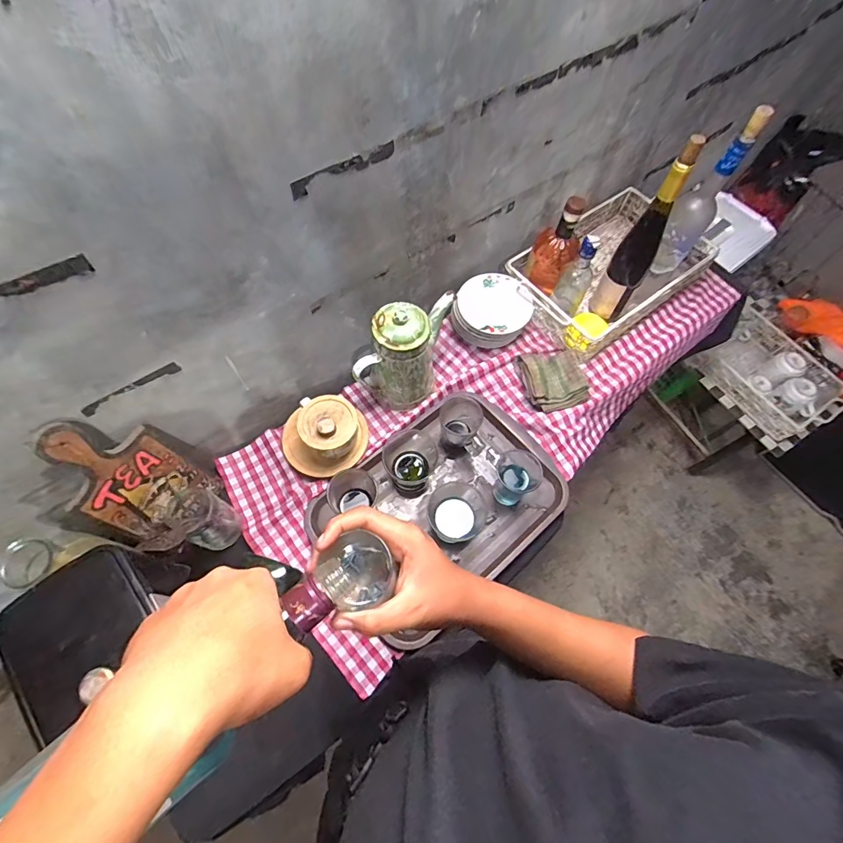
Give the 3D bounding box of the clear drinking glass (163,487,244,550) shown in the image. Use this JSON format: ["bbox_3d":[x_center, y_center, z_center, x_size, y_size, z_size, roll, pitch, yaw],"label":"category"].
[{"bbox_3d":[-0.361,0.153,0.674,0.094,0.143,0.085,24,66,9],"label":"clear drinking glass"}]

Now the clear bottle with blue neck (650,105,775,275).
[{"bbox_3d":[0.485,-0.378,0.732,0.066,0.288,0.061,34,68,13],"label":"clear bottle with blue neck"}]

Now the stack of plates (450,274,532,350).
[{"bbox_3d":[0.145,-0.221,0.867,0.144,0.076,0.145,24,66,9],"label":"stack of plates"}]

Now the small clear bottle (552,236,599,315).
[{"bbox_3d":[0.295,-0.275,0.797,0.061,0.159,0.049,24,66,9],"label":"small clear bottle"}]

